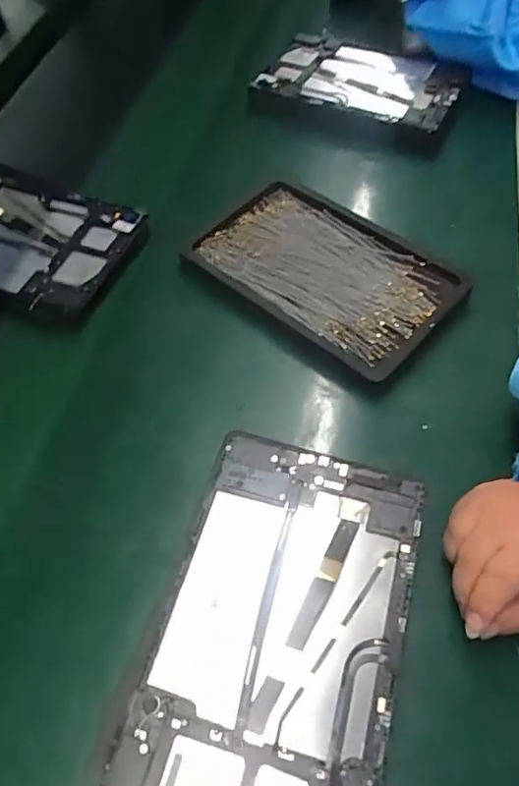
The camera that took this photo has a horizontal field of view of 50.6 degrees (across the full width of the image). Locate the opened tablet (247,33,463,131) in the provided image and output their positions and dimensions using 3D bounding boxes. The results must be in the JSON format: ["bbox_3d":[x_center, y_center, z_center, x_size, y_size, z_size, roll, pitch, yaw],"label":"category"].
[{"bbox_3d":[0.131,-0.402,0.697,0.232,0.017,0.148,20,60,15],"label":"opened tablet"}]

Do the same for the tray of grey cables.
[{"bbox_3d":[0.063,-0.121,0.533,0.242,0.018,0.155,34,64,22],"label":"tray of grey cables"}]

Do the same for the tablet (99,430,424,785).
[{"bbox_3d":[0.013,0.147,0.350,0.149,0.009,0.240,14,60,12],"label":"tablet"}]

